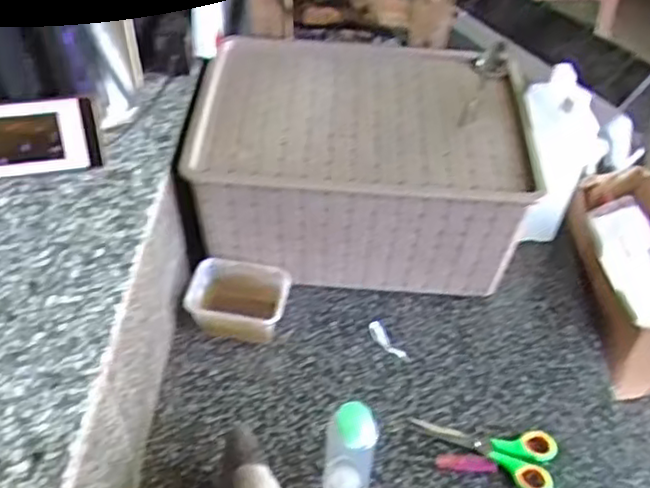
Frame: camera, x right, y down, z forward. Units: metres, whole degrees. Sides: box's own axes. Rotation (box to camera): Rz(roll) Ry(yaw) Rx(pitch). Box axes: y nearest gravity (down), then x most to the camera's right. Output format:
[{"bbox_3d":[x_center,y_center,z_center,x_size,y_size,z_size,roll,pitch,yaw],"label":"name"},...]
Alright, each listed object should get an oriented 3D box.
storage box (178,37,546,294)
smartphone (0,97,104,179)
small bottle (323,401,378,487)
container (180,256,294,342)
[{"bbox_3d":[0.041,-0.112,0.878,0.383,0.158,0.306,0,47,-2],"label":"storage box"},{"bbox_3d":[-0.311,-0.105,0.703,0.153,0.074,0.005,-8,21,-11],"label":"smartphone"},{"bbox_3d":[0.024,0.191,0.639,0.045,0.140,0.039,11,48,7],"label":"small bottle"},{"bbox_3d":[-0.100,0.070,0.801,0.109,0.060,0.080,9,48,5],"label":"container"}]

